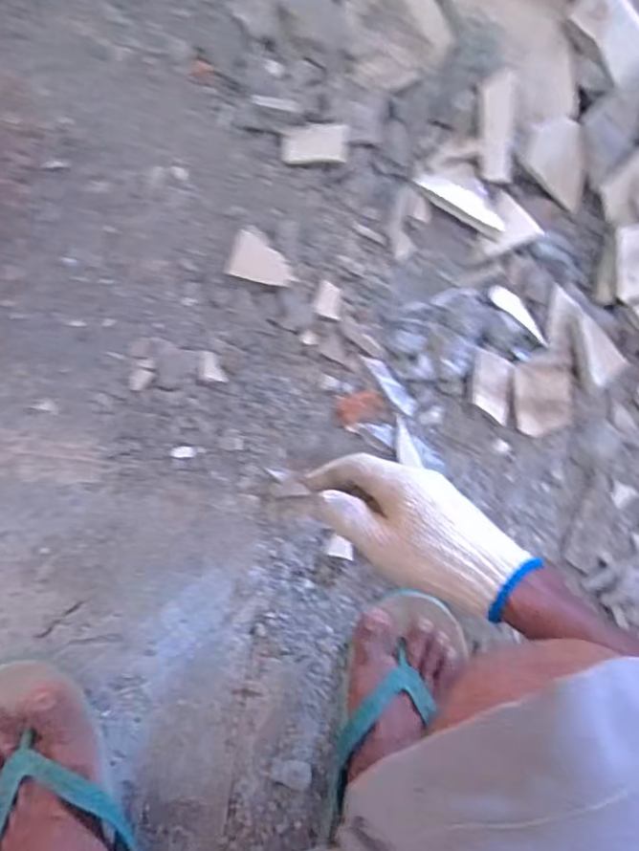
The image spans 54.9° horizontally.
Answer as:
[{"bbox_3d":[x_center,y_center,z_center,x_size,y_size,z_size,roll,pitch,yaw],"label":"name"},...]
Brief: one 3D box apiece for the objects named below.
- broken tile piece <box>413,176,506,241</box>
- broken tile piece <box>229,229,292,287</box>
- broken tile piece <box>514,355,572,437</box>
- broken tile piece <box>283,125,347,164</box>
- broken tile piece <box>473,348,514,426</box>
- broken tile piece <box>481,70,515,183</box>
[{"bbox_3d":[0.138,-0.215,0.592,0.095,0.008,0.030,30,82,-3],"label":"broken tile piece"},{"bbox_3d":[-0.051,-0.150,0.550,0.058,0.011,0.042,17,94,15],"label":"broken tile piece"},{"bbox_3d":[0.220,-0.029,0.599,0.056,0.007,0.073,-4,85,-7],"label":"broken tile piece"},{"bbox_3d":[-0.003,-0.263,0.575,0.059,0.009,0.033,-3,85,-7],"label":"broken tile piece"},{"bbox_3d":[0.168,-0.037,0.593,0.040,0.007,0.065,7,84,-6],"label":"broken tile piece"},{"bbox_3d":[0.165,-0.276,0.571,0.027,0.006,0.090,-1,109,7],"label":"broken tile piece"}]

